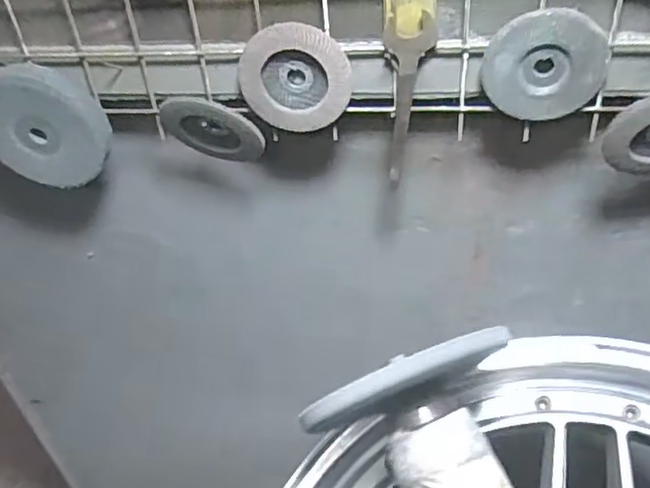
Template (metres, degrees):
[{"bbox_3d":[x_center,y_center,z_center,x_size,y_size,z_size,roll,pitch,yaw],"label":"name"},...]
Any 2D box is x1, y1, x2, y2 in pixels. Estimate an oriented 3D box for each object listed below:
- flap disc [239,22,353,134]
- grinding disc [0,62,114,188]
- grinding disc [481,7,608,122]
[{"bbox_3d":[-0.024,-0.141,0.548,0.093,0.093,0.012,2,41,12],"label":"flap disc"},{"bbox_3d":[-0.268,-0.110,0.600,0.121,0.116,0.025,-2,40,7],"label":"grinding disc"},{"bbox_3d":[0.173,-0.139,0.503,0.093,0.086,0.013,0,40,9],"label":"grinding disc"}]

